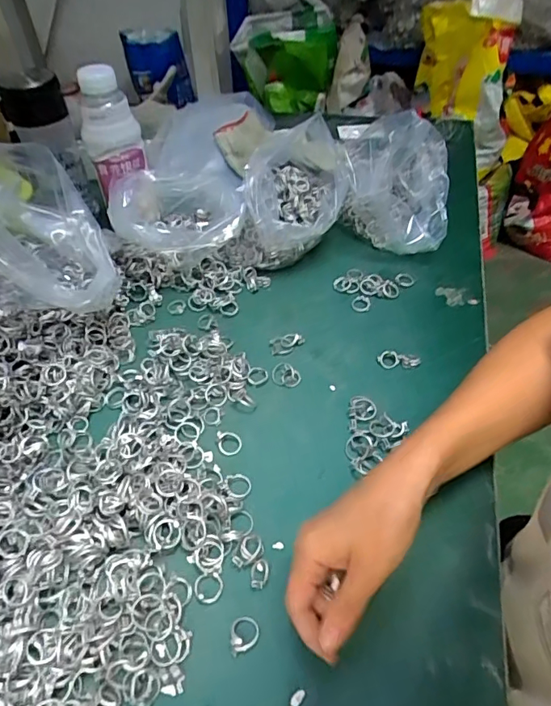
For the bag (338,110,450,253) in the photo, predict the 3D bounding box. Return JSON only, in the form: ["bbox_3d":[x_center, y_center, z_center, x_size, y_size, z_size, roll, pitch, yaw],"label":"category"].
[{"bbox_3d":[0.148,-0.201,0.612,0.114,0.145,0.124,-2,47,-2],"label":"bag"}]

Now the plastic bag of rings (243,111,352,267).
[{"bbox_3d":[0.024,-0.190,0.619,0.119,0.108,0.151,3,47,3],"label":"plastic bag of rings"}]

